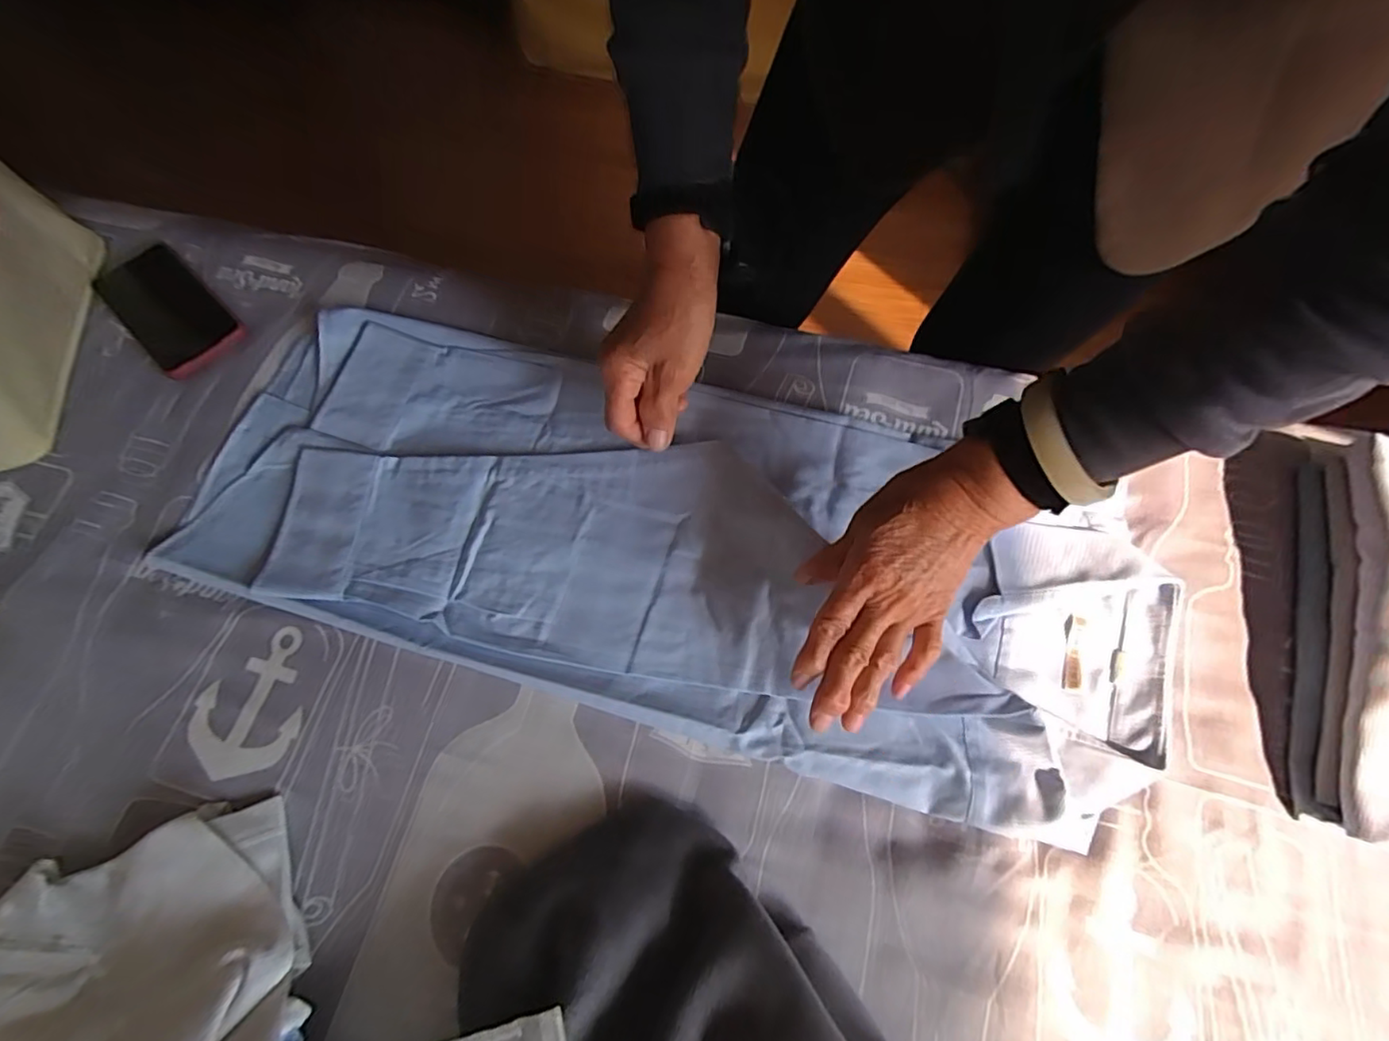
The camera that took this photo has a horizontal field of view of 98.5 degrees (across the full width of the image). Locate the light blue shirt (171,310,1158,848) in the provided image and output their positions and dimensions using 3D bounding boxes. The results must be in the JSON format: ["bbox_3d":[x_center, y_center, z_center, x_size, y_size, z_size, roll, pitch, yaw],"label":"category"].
[{"bbox_3d":[-0.023,0.010,0.470,0.736,0.030,0.278,17,70,7],"label":"light blue shirt"}]

